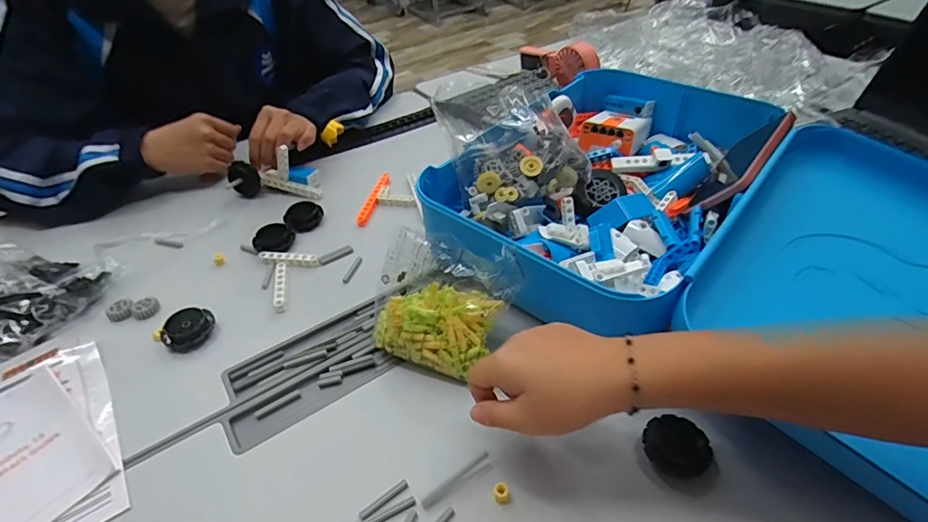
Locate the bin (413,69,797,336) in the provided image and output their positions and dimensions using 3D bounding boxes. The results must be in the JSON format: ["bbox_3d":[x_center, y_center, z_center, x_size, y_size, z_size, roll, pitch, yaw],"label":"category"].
[{"bbox_3d":[0.158,-0.083,0.568,0.275,0.112,0.423,28,51,29],"label":"bin"}]

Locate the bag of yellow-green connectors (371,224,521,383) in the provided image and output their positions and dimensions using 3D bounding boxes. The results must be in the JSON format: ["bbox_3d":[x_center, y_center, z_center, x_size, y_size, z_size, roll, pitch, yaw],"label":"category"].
[{"bbox_3d":[-0.022,0.035,0.442,0.119,0.113,0.041,17,1,13],"label":"bag of yellow-green connectors"}]

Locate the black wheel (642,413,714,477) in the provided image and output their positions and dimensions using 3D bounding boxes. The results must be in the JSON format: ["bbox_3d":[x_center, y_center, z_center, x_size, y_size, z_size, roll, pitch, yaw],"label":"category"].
[{"bbox_3d":[0.165,0.144,0.384,0.049,0.019,0.042,23,48,26],"label":"black wheel"}]

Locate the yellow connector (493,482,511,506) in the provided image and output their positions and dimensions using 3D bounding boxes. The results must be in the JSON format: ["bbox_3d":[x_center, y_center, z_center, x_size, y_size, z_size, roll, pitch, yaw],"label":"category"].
[{"bbox_3d":[0.028,0.169,0.360,0.012,0.009,0.014,-9,42,-7],"label":"yellow connector"}]

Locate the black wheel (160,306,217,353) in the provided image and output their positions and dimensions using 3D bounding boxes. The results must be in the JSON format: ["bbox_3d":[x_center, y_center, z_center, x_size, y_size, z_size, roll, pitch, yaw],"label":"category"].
[{"bbox_3d":[-0.273,0.066,0.492,0.041,0.018,0.045,-2,42,1],"label":"black wheel"}]

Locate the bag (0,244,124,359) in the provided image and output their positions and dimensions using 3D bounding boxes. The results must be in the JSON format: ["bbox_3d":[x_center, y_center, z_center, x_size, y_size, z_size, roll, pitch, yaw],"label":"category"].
[{"bbox_3d":[-0.471,0.021,0.513,0.161,0.051,0.137,11,43,15],"label":"bag"}]

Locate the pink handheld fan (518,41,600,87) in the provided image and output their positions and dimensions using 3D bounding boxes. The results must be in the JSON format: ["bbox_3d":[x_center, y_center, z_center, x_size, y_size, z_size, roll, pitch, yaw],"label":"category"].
[{"bbox_3d":[0.159,-0.354,0.891,0.032,0.066,0.190,-24,32,-27],"label":"pink handheld fan"}]

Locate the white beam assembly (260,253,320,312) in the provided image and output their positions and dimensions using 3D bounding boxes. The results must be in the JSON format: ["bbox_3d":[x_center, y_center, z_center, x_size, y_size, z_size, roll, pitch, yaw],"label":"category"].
[{"bbox_3d":[-0.189,0.012,0.550,0.058,0.010,0.096,-20,44,-18],"label":"white beam assembly"}]

